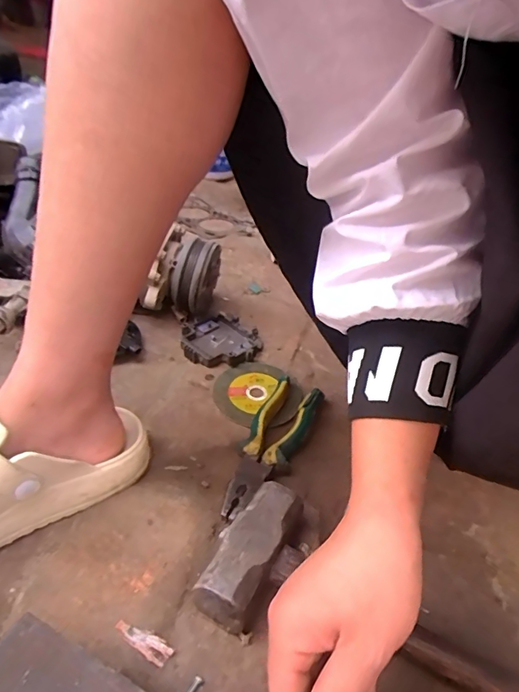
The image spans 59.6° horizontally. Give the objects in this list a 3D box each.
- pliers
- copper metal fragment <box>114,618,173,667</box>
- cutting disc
[{"bbox_3d":[0.013,0.097,0.460,0.058,0.016,0.188,18,37,14],"label":"pliers"},{"bbox_3d":[-0.079,0.201,0.311,0.041,0.006,0.014,23,38,21],"label":"copper metal fragment"},{"bbox_3d":[-0.003,0.055,0.535,0.098,0.006,0.099,4,42,-4],"label":"cutting disc"}]

